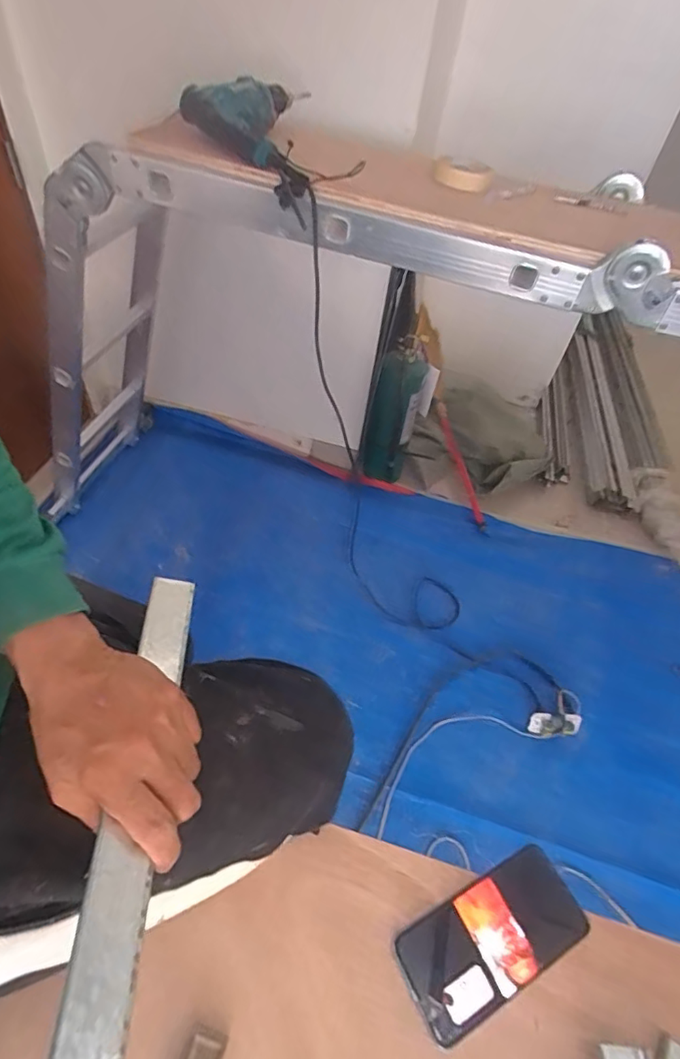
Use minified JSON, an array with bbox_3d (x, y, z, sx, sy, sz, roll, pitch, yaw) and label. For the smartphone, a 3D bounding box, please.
[{"bbox_3d":[0.126,0.332,0.432,0.154,0.015,0.073,-18,55,-23],"label":"smartphone"}]

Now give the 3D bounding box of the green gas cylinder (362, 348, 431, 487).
[{"bbox_3d":[0.159,-0.328,1.607,0.130,0.413,0.099,22,50,11],"label":"green gas cylinder"}]

